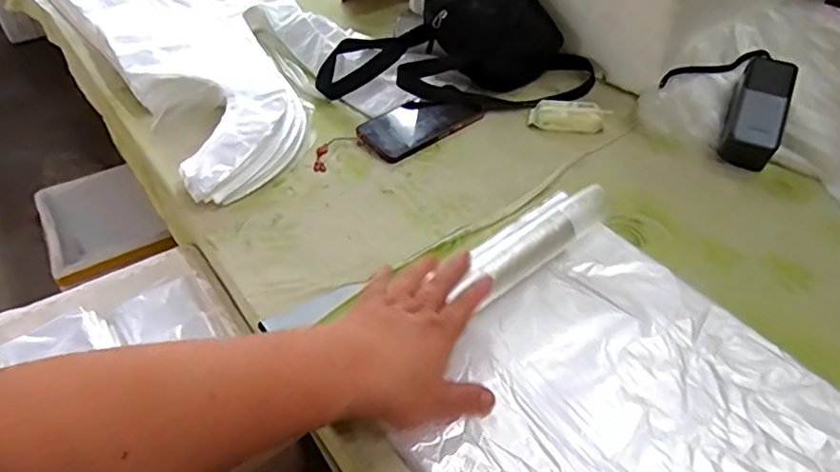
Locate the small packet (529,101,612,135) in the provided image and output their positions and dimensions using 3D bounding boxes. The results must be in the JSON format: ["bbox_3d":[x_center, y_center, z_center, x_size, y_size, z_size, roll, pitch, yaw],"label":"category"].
[{"bbox_3d":[0.193,-0.158,0.739,0.098,0.016,0.052,4,45,9],"label":"small packet"}]

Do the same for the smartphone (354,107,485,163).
[{"bbox_3d":[0.002,-0.147,0.744,0.153,0.010,0.077,-30,64,-26],"label":"smartphone"}]

